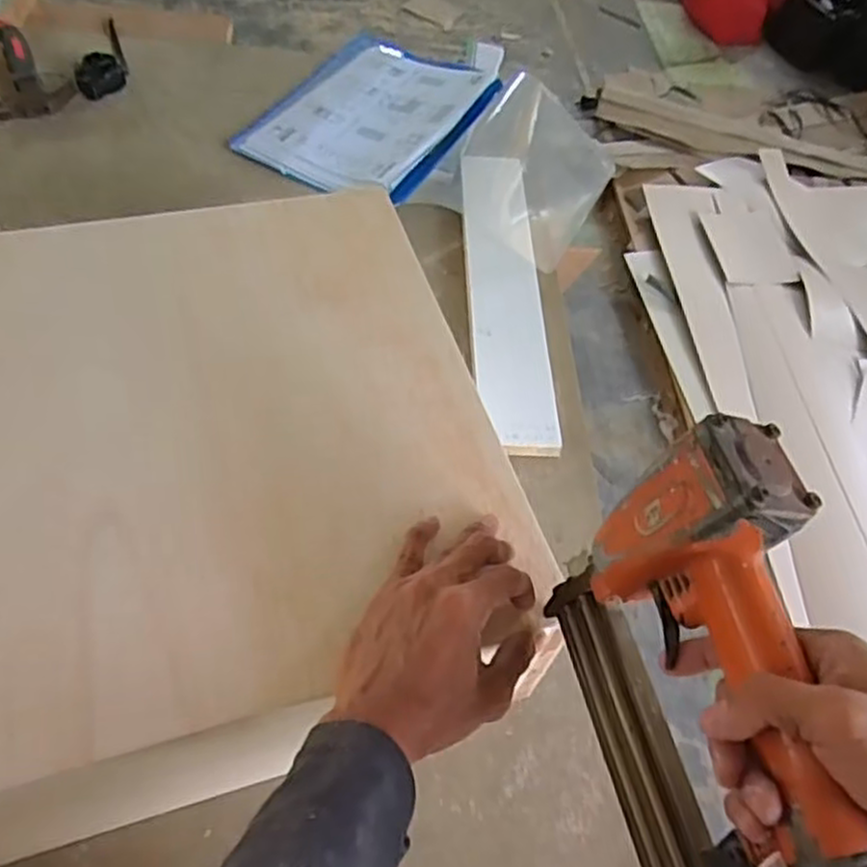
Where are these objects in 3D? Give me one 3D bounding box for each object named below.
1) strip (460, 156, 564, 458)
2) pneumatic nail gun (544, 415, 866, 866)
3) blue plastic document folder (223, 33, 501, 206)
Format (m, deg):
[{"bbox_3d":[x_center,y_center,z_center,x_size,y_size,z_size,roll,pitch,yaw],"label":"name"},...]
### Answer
[{"bbox_3d":[0.080,-0.170,0.859,0.080,0.012,0.444,1,54,-7],"label":"strip"},{"bbox_3d":[0.146,0.135,0.376,0.065,0.165,0.235,2,56,-32],"label":"pneumatic nail gun"},{"bbox_3d":[-0.076,-0.442,1.032,0.255,0.028,0.356,27,55,11],"label":"blue plastic document folder"}]

